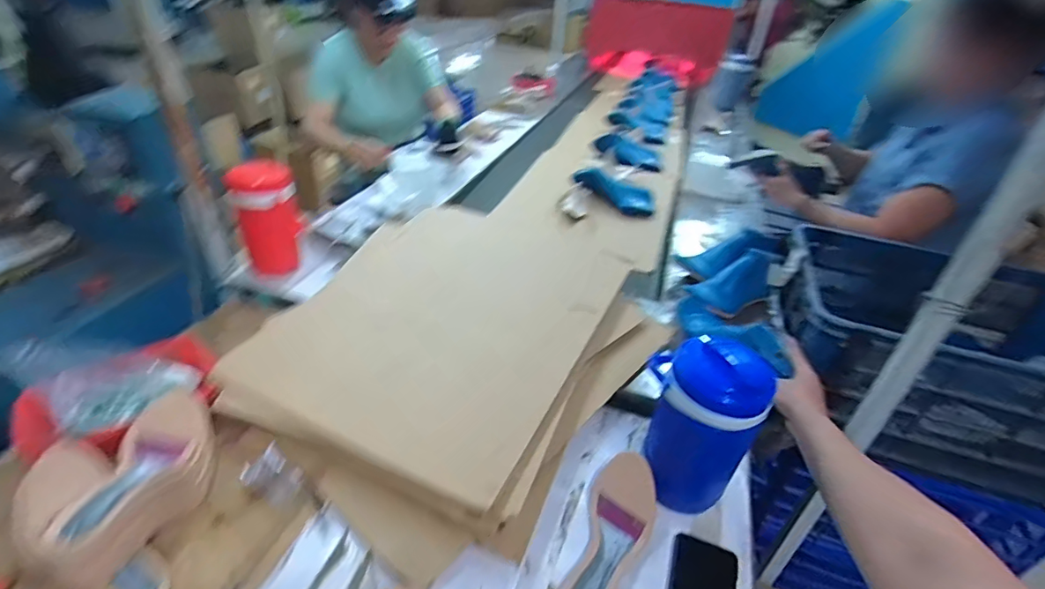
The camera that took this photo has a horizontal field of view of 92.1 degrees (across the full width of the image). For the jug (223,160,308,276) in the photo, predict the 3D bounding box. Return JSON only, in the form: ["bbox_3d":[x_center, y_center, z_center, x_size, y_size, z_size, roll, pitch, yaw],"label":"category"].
[{"bbox_3d":[-0.510,-0.158,1.016,0.117,0.200,0.097,-14,40,-25],"label":"jug"}]

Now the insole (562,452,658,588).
[{"bbox_3d":[0.117,0.300,0.640,0.091,0.051,0.207,16,37,15],"label":"insole"}]

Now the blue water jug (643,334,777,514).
[{"bbox_3d":[0.231,0.167,0.676,0.142,0.242,0.122,22,39,23],"label":"blue water jug"}]

